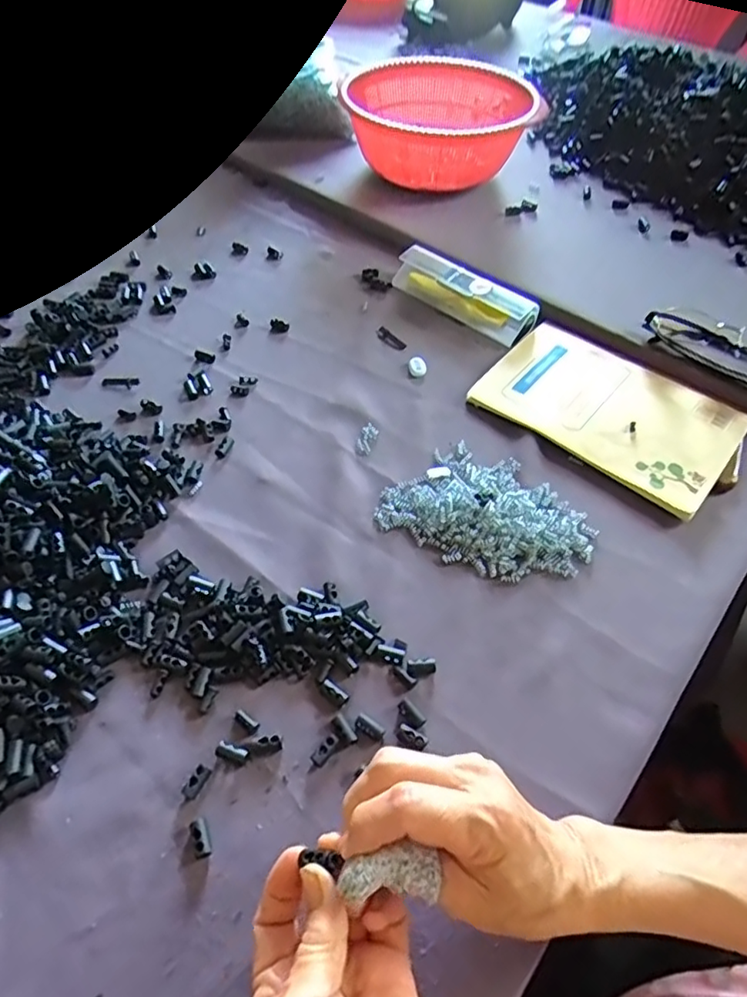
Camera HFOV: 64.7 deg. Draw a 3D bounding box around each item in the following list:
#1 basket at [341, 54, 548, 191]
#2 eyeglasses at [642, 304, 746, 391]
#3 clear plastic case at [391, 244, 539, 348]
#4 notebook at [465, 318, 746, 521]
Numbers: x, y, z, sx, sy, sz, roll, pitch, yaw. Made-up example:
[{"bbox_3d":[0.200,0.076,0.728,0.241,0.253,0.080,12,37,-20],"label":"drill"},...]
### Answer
[{"bbox_3d":[0.073,-0.458,0.736,0.213,0.097,0.196,0,53,0],"label":"basket"},{"bbox_3d":[0.313,-0.138,0.535,0.126,0.034,0.058,34,59,23],"label":"eyeglasses"},{"bbox_3d":[0.093,-0.213,0.602,0.045,0.031,0.153,-38,62,-26],"label":"clear plastic case"},{"bbox_3d":[0.204,-0.083,0.514,0.208,0.019,0.137,35,60,23],"label":"notebook"}]

